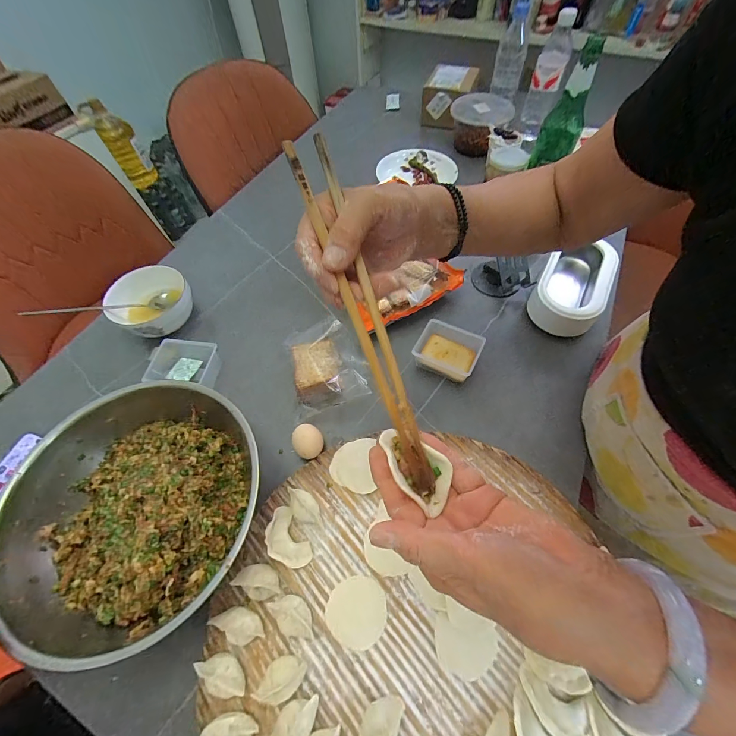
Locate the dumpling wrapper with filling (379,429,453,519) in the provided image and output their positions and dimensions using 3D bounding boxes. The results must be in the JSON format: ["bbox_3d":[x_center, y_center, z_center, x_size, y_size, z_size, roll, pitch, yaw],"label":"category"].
[{"bbox_3d":[0.032,0.066,0.229,0.035,0.019,0.059,-29,61,-14],"label":"dumpling wrapper with filling"}]

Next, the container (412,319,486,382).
[{"bbox_3d":[0.118,-0.022,0.502,0.088,0.046,0.076,24,63,17],"label":"container"}]

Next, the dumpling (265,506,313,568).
[{"bbox_3d":[-0.095,0.194,0.381,0.038,0.025,0.067,-32,62,-15],"label":"dumpling"}]

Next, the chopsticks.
[{"bbox_3d":[-0.003,-0.042,0.230,0.027,0.017,0.257,-19,86,-8],"label":"chopsticks"}]

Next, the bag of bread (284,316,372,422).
[{"bbox_3d":[-0.065,-0.012,0.497,0.106,0.043,0.149,-13,58,-5],"label":"bag of bread"}]

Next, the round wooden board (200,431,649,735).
[{"bbox_3d":[0.039,0.271,0.333,0.379,0.035,0.402,-2,58,3],"label":"round wooden board"}]

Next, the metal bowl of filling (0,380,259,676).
[{"bbox_3d":[-0.250,0.154,0.377,0.258,0.086,0.256,-2,58,3],"label":"metal bowl of filling"}]

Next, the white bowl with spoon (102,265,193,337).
[{"bbox_3d":[-0.361,-0.106,0.565,0.124,0.066,0.126,-2,58,3],"label":"white bowl with spoon"}]

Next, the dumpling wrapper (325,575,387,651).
[{"bbox_3d":[-0.012,0.256,0.351,0.061,0.004,0.060,-11,58,-3],"label":"dumpling wrapper"}]

